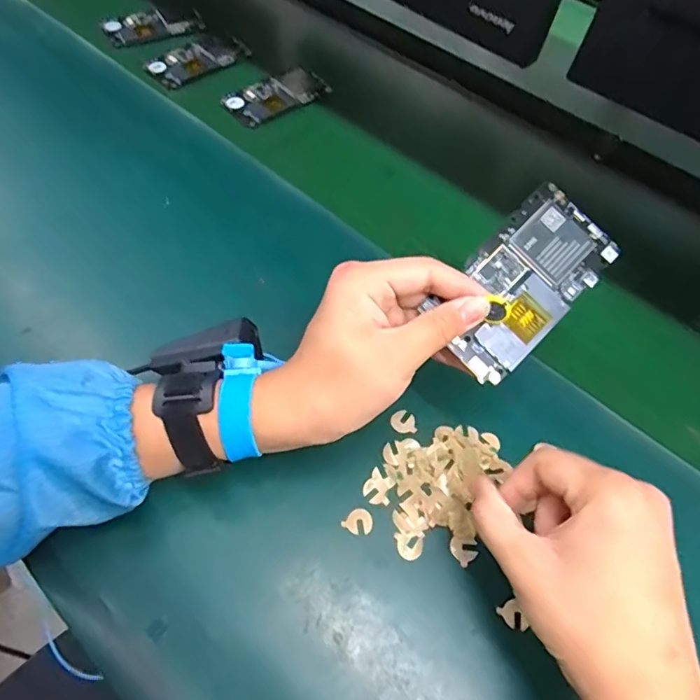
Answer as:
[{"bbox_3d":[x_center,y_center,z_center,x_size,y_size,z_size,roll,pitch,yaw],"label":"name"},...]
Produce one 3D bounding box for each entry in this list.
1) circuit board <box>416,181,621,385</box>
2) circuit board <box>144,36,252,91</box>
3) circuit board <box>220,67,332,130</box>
[{"bbox_3d":[0.108,-0.044,0.321,0.123,0.008,0.067,-44,86,-8],"label":"circuit board"},{"bbox_3d":[-0.188,-0.357,0.631,0.118,0.007,0.064,-36,63,-26],"label":"circuit board"},{"bbox_3d":[-0.085,-0.298,0.599,0.114,0.004,0.069,-38,64,-27],"label":"circuit board"}]

